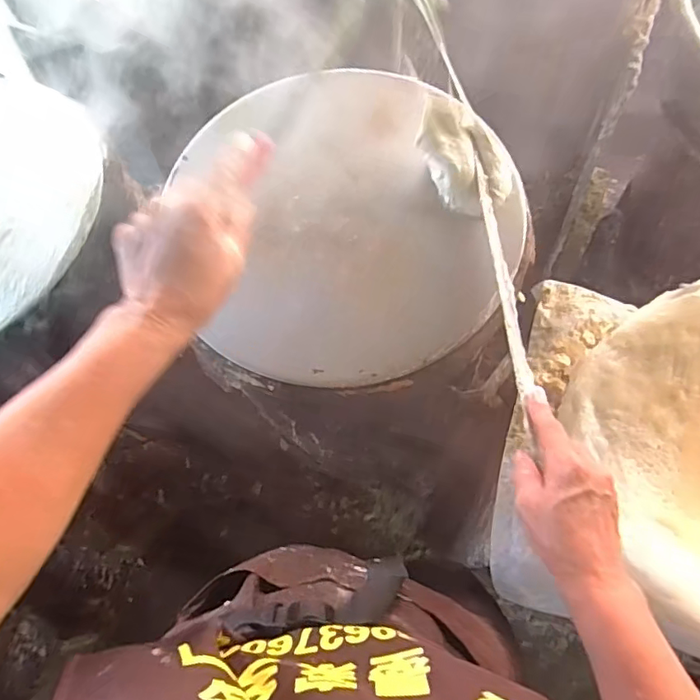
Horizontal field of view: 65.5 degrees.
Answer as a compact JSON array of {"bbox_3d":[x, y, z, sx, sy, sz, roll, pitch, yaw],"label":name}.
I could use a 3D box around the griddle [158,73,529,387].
[{"bbox_3d":[0.007,-0.145,0.562,0.321,0.029,0.349,-1,69,2],"label":"griddle"}]

